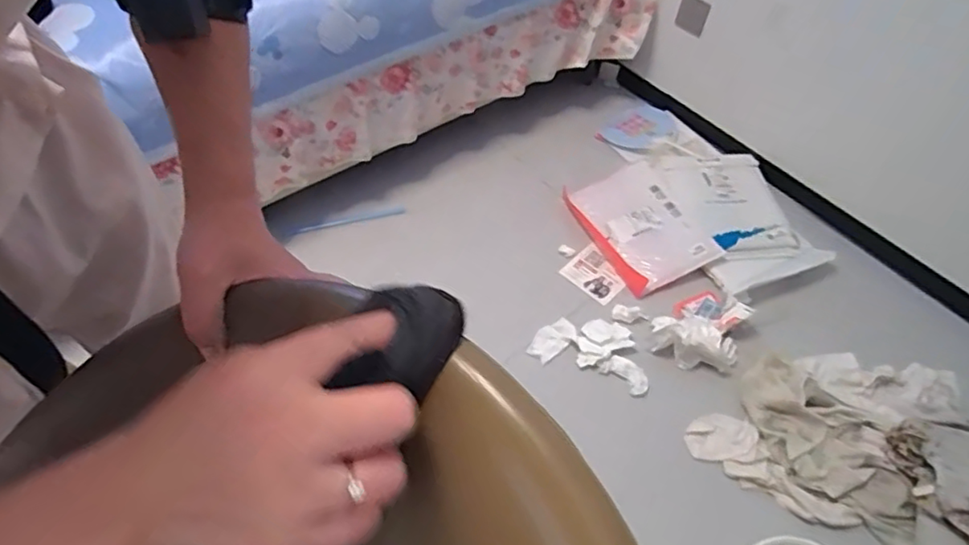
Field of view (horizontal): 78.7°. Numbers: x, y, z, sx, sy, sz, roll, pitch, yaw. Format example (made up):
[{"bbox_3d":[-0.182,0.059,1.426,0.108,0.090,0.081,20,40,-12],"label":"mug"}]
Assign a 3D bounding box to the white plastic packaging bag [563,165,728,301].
[{"bbox_3d":[0.394,-0.132,1.482,0.270,0.039,0.356,-19,56,-16],"label":"white plastic packaging bag"}]

